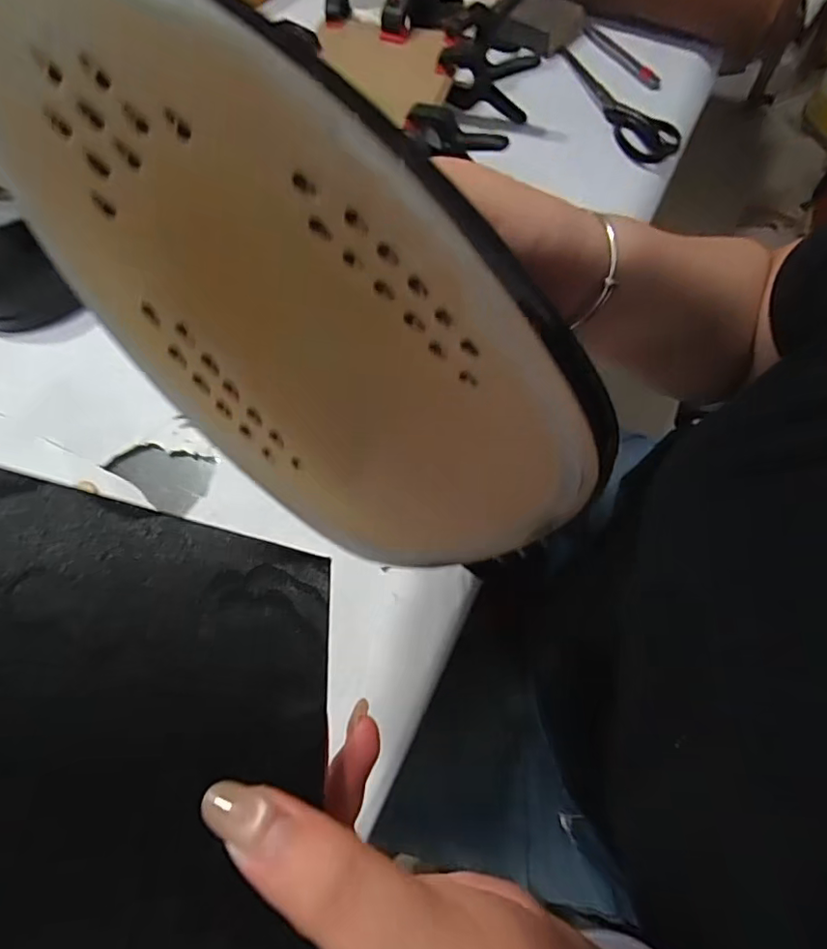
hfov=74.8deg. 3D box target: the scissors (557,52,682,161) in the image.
[{"bbox_3d":[0.221,-0.424,0.623,0.060,0.013,0.199,-33,70,-12],"label":"scissors"}]

